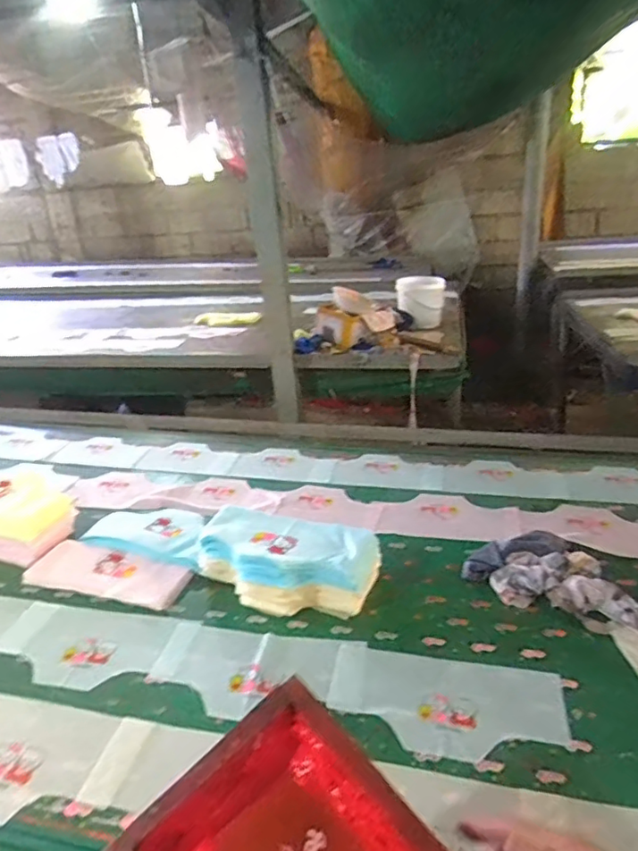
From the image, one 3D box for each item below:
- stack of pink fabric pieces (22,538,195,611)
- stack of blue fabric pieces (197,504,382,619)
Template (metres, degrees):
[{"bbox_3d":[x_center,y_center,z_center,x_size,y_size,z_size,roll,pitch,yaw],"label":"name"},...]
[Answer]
[{"bbox_3d":[-0.404,0.282,1.092,0.310,0.029,0.114,5,25,21],"label":"stack of pink fabric pieces"},{"bbox_3d":[-0.066,0.246,1.024,0.326,0.117,0.137,3,25,16],"label":"stack of blue fabric pieces"}]

